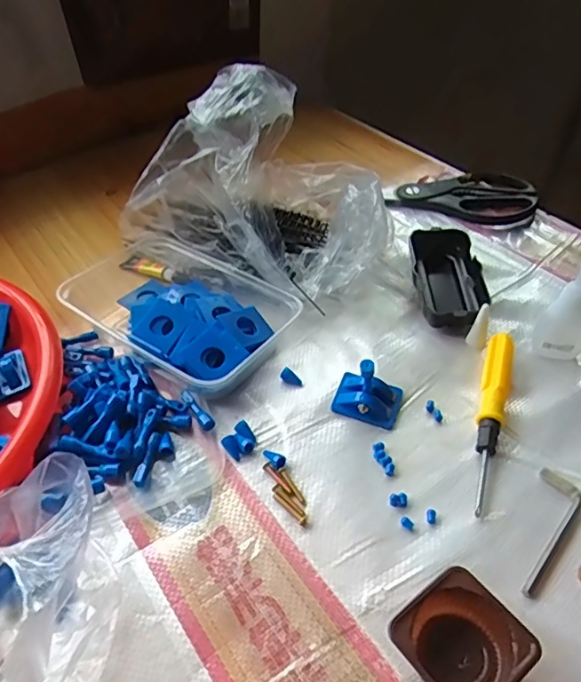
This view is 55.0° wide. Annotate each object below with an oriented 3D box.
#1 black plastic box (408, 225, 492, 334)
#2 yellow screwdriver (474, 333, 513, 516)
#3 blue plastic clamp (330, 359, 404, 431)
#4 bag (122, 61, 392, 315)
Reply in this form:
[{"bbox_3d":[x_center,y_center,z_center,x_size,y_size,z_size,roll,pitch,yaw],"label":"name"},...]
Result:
[{"bbox_3d":[0.130,-0.051,0.463,0.052,0.030,0.111,-1,44,3],"label":"black plastic box"},{"bbox_3d":[0.132,0.049,0.367,0.017,0.022,0.136,12,47,16],"label":"yellow screwdriver"},{"bbox_3d":[0.055,0.035,0.391,0.044,0.023,0.039,14,47,17],"label":"blue plastic clamp"},{"bbox_3d":[-0.018,-0.145,0.487,0.225,0.143,0.173,17,48,20],"label":"bag"}]

